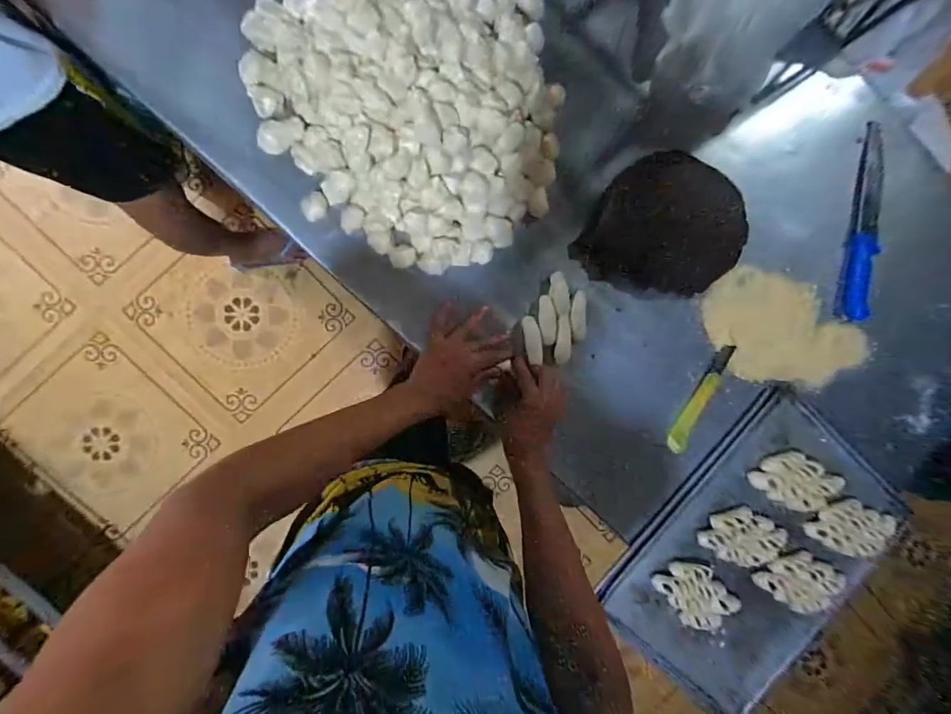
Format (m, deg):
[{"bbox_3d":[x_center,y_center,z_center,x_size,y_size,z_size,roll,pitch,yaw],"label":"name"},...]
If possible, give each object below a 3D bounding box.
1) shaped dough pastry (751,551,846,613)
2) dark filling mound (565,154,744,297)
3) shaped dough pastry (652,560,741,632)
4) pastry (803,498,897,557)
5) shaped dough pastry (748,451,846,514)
[{"bbox_3d":[0.503,0.346,0.658,0.130,0.013,0.085,32,89,-7],"label":"shaped dough pastry"},{"bbox_3d":[0.287,-0.188,0.635,0.201,0.082,0.192,0,93,-6],"label":"dark filling mound"},{"bbox_3d":[0.338,0.364,0.646,0.080,0.014,0.128,-43,97,-3],"label":"shaped dough pastry"},{"bbox_3d":[0.585,0.266,0.663,0.126,0.019,0.083,26,90,-7],"label":"pastry"},{"bbox_3d":[0.488,0.192,0.641,0.115,0.036,0.077,34,89,-7],"label":"shaped dough pastry"}]

